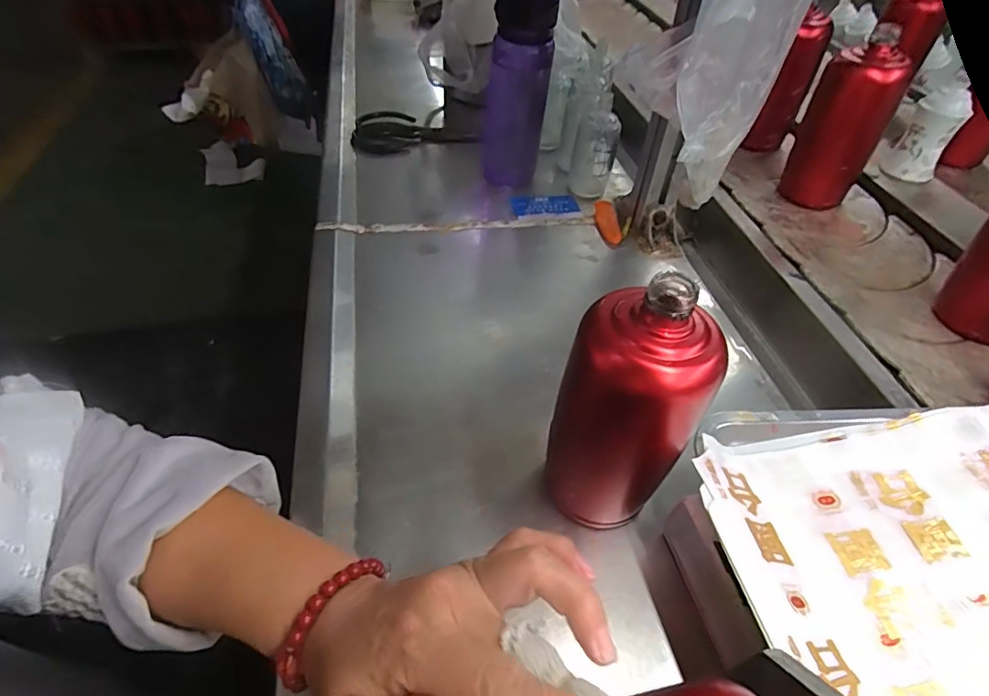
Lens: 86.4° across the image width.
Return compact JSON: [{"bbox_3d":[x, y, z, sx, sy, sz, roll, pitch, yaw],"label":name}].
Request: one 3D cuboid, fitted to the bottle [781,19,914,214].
[{"bbox_3d":[0.393,-0.245,0.605,0.082,0.173,0.068,27,51,23],"label":"bottle"}]

